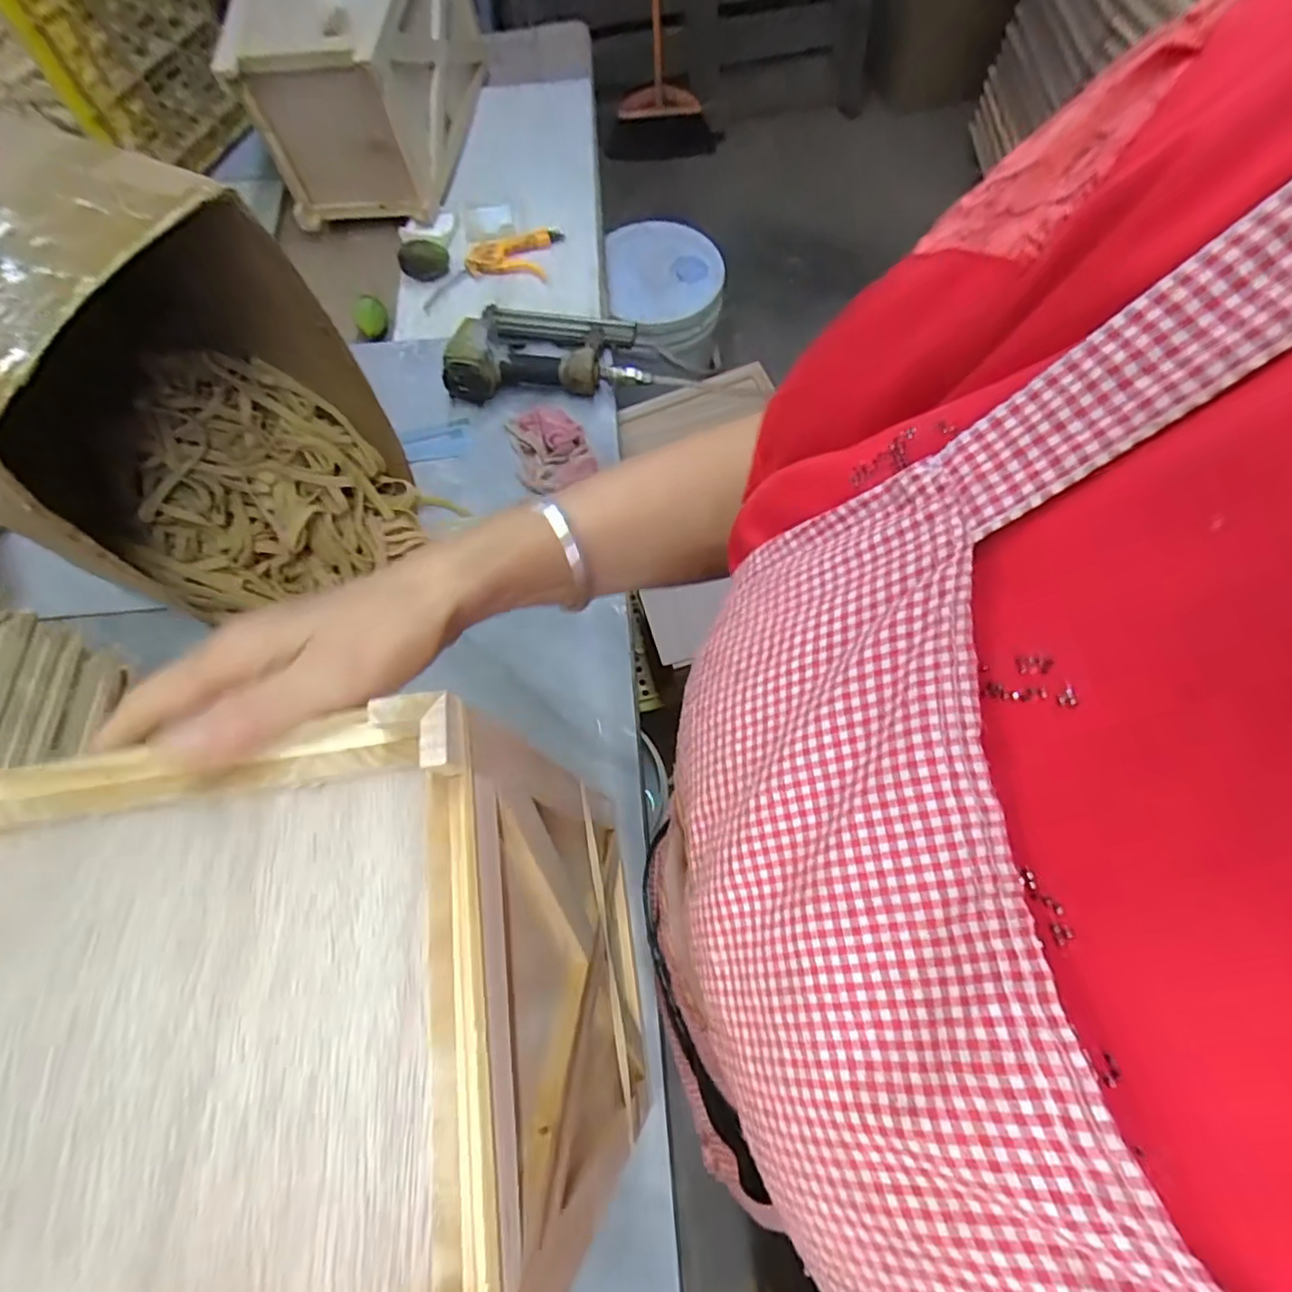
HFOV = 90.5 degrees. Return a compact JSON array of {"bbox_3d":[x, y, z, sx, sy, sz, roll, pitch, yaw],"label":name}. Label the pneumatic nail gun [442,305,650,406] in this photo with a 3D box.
[{"bbox_3d":[-0.136,-0.407,0.858,0.253,0.066,0.149,-5,67,-1],"label":"pneumatic nail gun"}]

